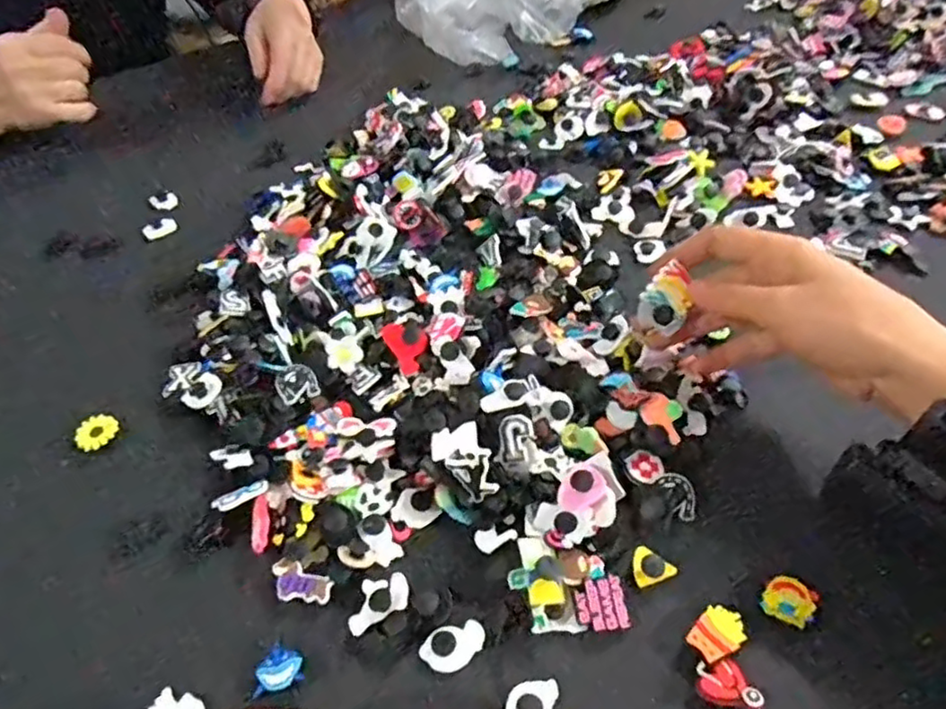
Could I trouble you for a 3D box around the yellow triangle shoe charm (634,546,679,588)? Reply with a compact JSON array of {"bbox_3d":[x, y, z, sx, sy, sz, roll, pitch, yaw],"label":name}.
[{"bbox_3d":[0.089,0.103,0.328,0.020,0.011,0.019,-16,49,-9],"label":"yellow triangle shoe charm"}]

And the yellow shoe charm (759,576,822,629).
[{"bbox_3d":[0.149,0.115,0.310,0.022,0.004,0.021,23,54,24],"label":"yellow shoe charm"}]

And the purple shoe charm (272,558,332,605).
[{"bbox_3d":[-0.088,0.116,0.333,0.033,0.004,0.019,18,52,21],"label":"purple shoe charm"}]

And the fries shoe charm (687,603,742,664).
[{"bbox_3d":[0.113,0.126,0.302,0.019,0.004,0.027,34,59,30],"label":"fries shoe charm"}]

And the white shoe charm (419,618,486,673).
[{"bbox_3d":[-0.009,0.138,0.312,0.030,0.011,0.019,-17,49,-10],"label":"white shoe charm"}]

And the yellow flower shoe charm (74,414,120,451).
[{"bbox_3d":[-0.235,0.048,0.412,0.019,0.012,0.024,33,58,30],"label":"yellow flower shoe charm"}]

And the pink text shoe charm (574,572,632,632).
[{"bbox_3d":[0.061,0.119,0.314,0.023,0.004,0.025,-8,65,-8],"label":"pink text shoe charm"}]

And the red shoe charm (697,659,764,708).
[{"bbox_3d":[0.111,0.144,0.288,0.025,0.004,0.020,-1,48,4],"label":"red shoe charm"}]

